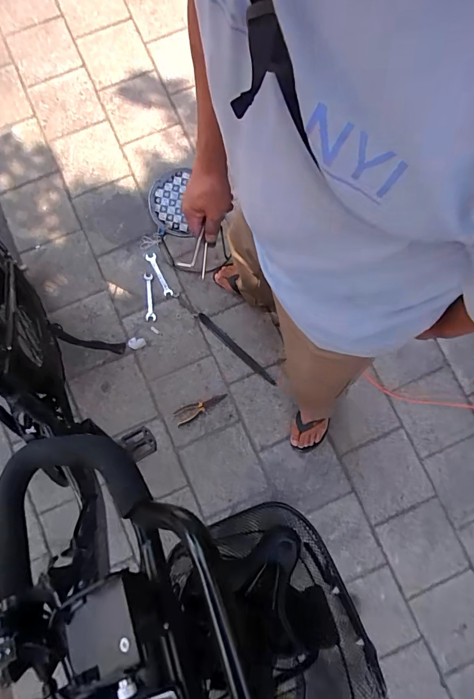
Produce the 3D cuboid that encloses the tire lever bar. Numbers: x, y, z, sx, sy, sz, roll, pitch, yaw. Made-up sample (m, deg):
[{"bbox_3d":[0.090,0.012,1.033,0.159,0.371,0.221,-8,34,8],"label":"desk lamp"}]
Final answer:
[{"bbox_3d":[-0.001,0.000,1.414,0.359,0.009,0.029,43,84,4],"label":"tire lever bar"}]

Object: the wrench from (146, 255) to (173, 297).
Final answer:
[{"bbox_3d":[-0.283,-0.274,1.439,0.035,0.010,0.171,-26,81,-5],"label":"wrench"}]

